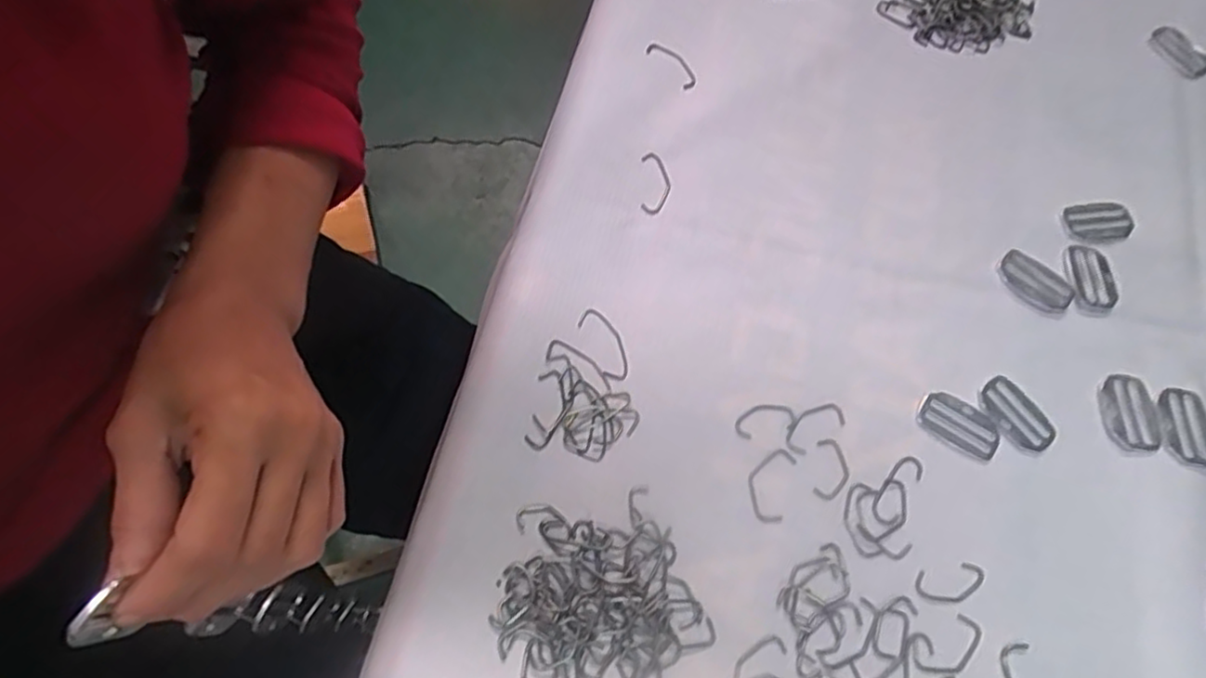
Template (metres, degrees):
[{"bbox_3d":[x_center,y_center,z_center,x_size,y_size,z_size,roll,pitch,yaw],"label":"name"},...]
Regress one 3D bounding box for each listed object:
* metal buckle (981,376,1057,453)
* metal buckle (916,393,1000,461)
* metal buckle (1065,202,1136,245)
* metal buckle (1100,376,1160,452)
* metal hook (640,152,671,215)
[{"bbox_3d":[0.238,0.043,0.390,0.025,0.004,0.045,-34,74,-15],"label":"metal buckle"},{"bbox_3d":[0.204,0.050,0.390,0.046,0.004,0.027,30,70,9],"label":"metal buckle"},{"bbox_3d":[0.326,-0.076,0.445,0.044,0.006,0.026,-8,69,-6],"label":"metal buckle"},{"bbox_3d":[0.306,0.042,0.392,0.028,0.004,0.045,3,68,-2],"label":"metal buckle"},{"bbox_3d":[0.034,-0.100,0.438,0.019,0.004,0.044,4,68,-1],"label":"metal hook"}]

